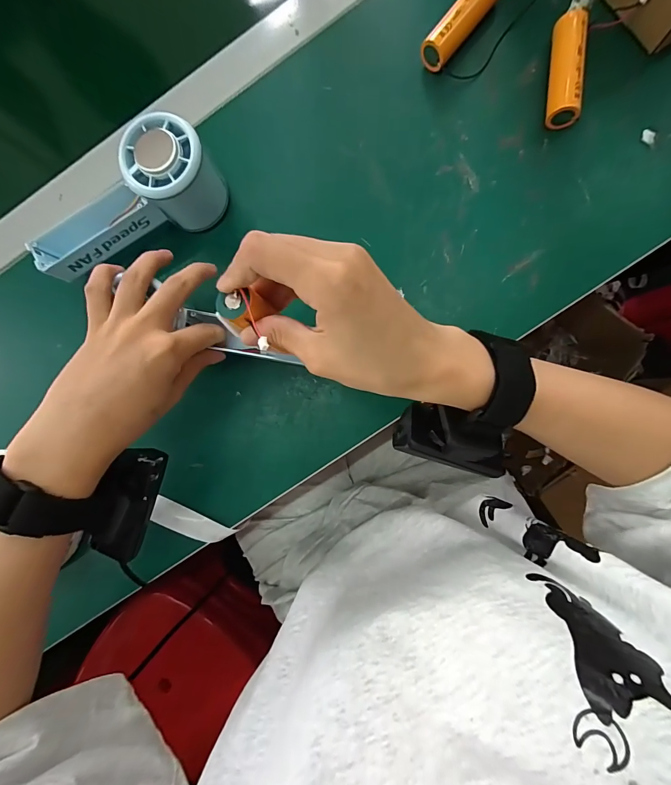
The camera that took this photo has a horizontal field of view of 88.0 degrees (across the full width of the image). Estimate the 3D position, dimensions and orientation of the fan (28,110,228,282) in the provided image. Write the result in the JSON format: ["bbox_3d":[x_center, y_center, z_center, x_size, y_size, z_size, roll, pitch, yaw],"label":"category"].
[{"bbox_3d":[-0.160,-0.142,0.265,0.147,0.062,0.052,-25,87,4],"label":"fan"}]

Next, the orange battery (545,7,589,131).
[{"bbox_3d":[0.171,-0.238,0.257,0.021,0.023,0.074,4,89,5],"label":"orange battery"}]

